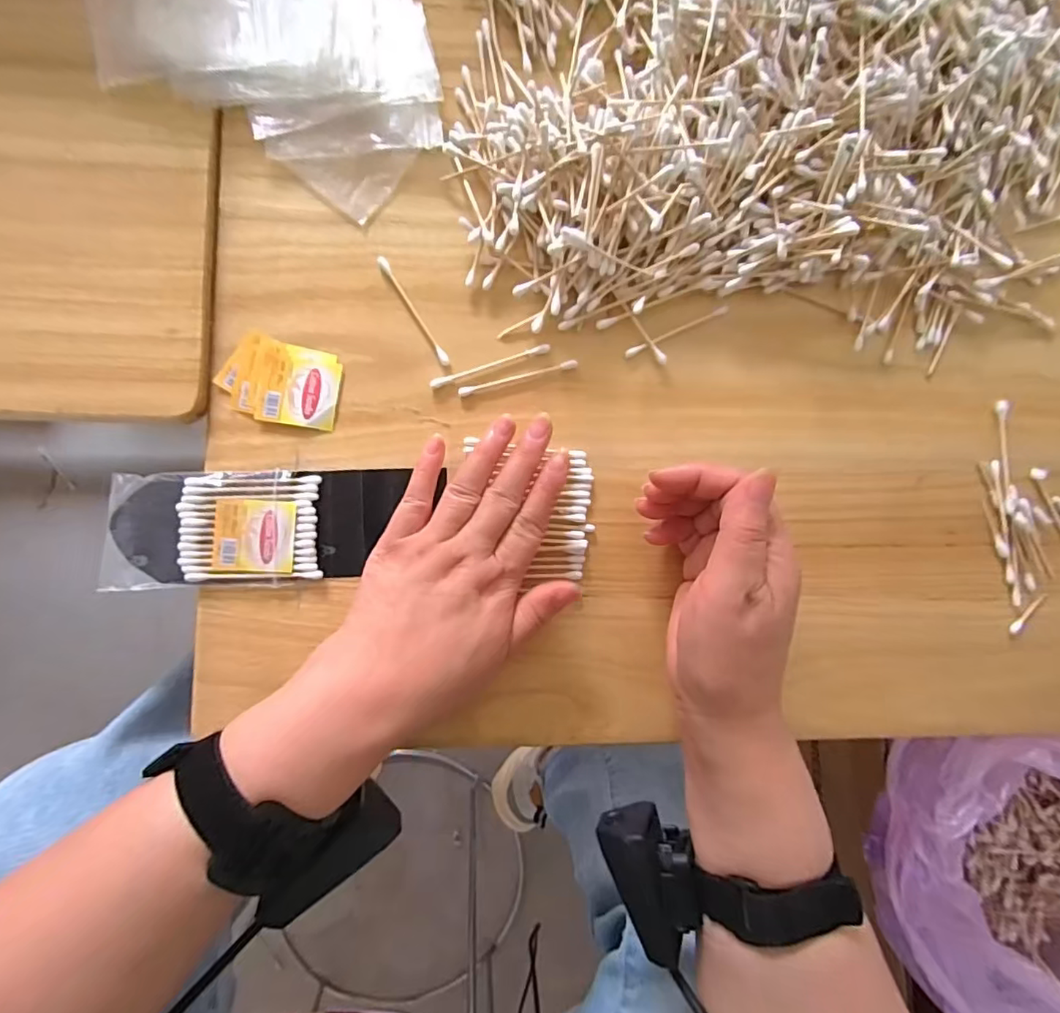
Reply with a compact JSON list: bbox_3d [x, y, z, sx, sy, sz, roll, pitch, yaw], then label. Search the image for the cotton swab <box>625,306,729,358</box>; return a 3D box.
[{"bbox_3d":[0.090,-0.107,0.342,0.073,0.004,0.005,-26,91,-7],"label":"cotton swab"}]

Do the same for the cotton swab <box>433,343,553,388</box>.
[{"bbox_3d":[-0.023,-0.082,0.329,0.073,0.004,0.006,-19,90,-7],"label":"cotton swab"}]

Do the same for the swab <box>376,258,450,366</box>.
[{"bbox_3d":[-0.067,-0.113,0.326,0.005,0.004,0.072,-32,92,-7],"label":"swab"}]

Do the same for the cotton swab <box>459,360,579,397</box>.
[{"bbox_3d":[-0.007,-0.076,0.331,0.071,0.004,0.005,-16,90,-7],"label":"cotton swab"}]

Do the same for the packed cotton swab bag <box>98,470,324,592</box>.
[{"bbox_3d":[-0.174,0.012,0.308,0.111,0.007,0.063,-1,88,-7],"label":"packed cotton swab bag"}]

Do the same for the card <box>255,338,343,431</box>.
[{"bbox_3d":[-0.131,-0.068,0.318,0.044,0.004,0.044,8,87,-6],"label":"card"}]

